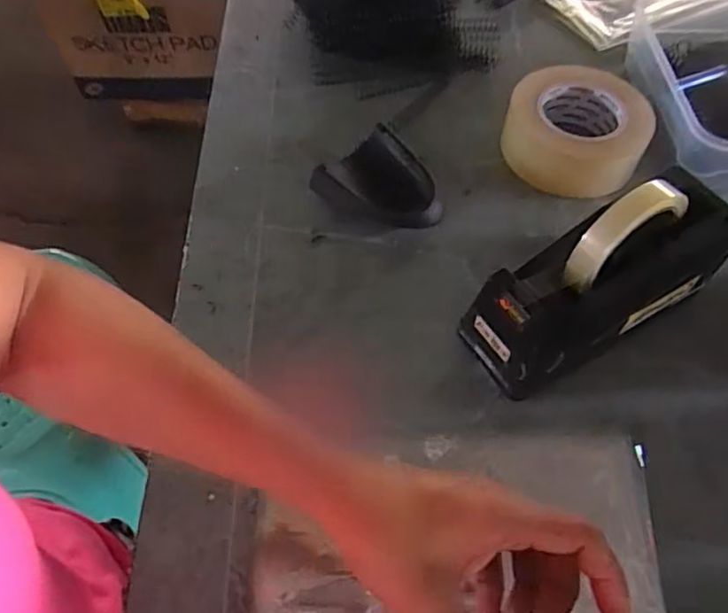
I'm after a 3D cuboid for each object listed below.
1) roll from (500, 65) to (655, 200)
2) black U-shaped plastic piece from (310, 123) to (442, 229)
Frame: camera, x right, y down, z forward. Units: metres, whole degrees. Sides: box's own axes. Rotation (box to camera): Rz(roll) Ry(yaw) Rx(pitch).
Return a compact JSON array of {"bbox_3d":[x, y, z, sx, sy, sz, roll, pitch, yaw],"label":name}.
[{"bbox_3d":[0.207,-0.177,0.605,0.127,0.063,0.121,0,58,0],"label":"roll"},{"bbox_3d":[0.021,-0.111,0.561,0.110,0.032,0.083,31,63,17],"label":"black U-shaped plastic piece"}]

